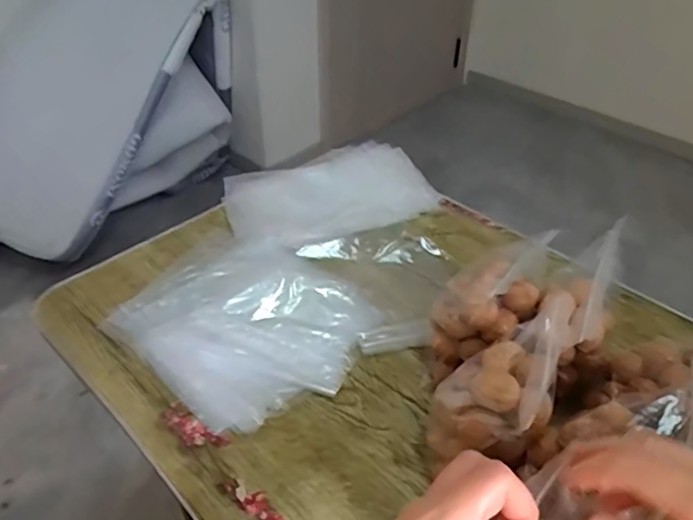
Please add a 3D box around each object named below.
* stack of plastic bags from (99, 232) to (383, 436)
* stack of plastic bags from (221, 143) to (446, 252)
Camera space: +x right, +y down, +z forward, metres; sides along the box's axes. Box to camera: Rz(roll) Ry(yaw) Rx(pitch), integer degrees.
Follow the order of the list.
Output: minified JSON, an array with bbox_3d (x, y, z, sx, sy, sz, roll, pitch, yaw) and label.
[{"bbox_3d":[-0.117,0.064,0.685,0.268,0.014,0.226,31,48,31],"label":"stack of plastic bags"},{"bbox_3d":[-0.028,-0.099,0.853,0.282,0.035,0.196,-17,43,-20],"label":"stack of plastic bags"}]

